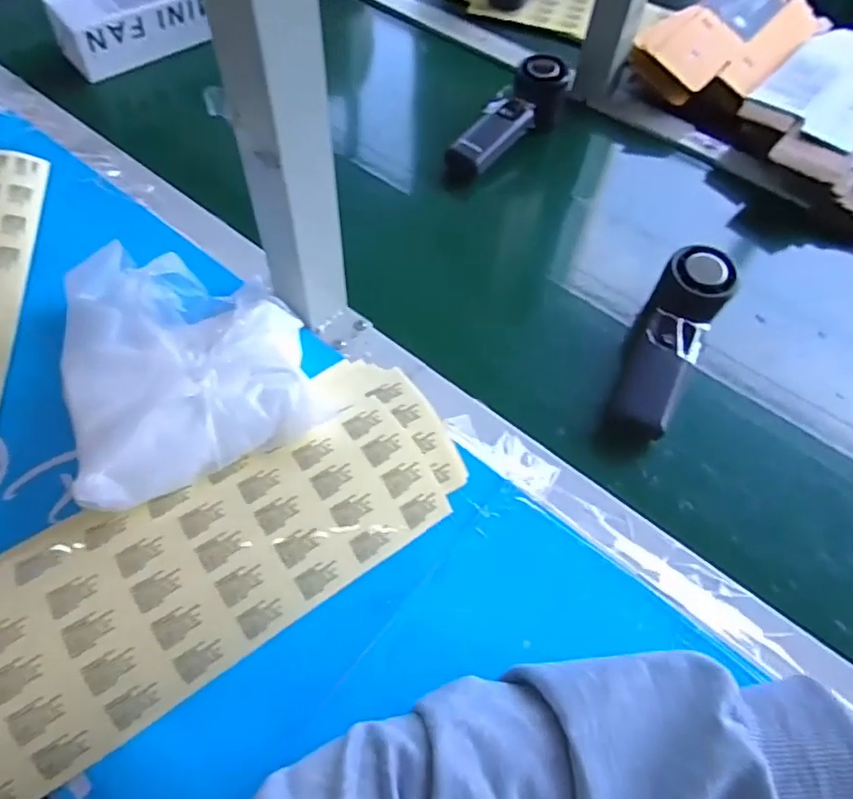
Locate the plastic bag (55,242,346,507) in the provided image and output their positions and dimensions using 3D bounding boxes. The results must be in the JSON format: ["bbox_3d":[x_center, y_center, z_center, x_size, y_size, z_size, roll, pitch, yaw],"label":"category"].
[{"bbox_3d":[-0.167,-0.041,0.397,0.150,0.056,0.210,-22,62,-14],"label":"plastic bag"}]

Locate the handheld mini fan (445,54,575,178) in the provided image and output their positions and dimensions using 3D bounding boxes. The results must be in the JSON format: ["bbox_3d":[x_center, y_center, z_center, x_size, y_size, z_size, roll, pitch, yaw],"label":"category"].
[{"bbox_3d":[0.084,-0.285,0.598,0.050,0.066,0.155,36,65,19],"label":"handheld mini fan"}]

